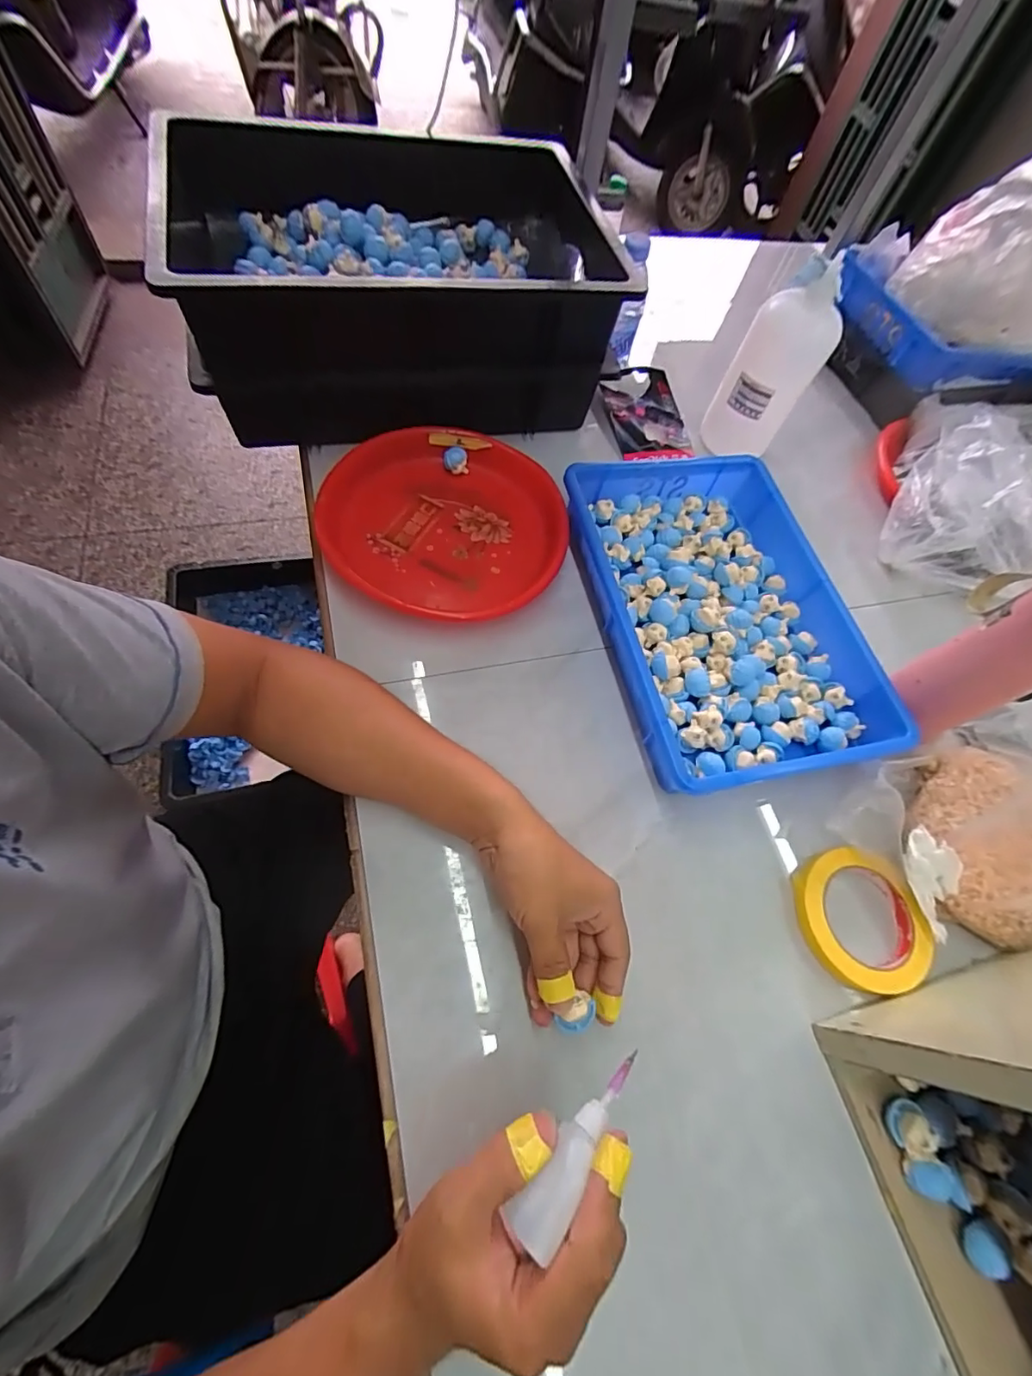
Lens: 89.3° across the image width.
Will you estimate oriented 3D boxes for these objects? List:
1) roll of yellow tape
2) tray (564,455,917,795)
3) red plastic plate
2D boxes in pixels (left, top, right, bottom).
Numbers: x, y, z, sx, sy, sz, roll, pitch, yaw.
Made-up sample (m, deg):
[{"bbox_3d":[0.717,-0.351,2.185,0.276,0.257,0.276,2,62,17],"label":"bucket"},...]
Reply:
[{"bbox_3d":[0.288,0.194,0.439,0.100,0.016,0.111,-11,65,-14],"label":"roll of yellow tape"},{"bbox_3d":[0.208,-0.085,0.536,0.247,0.049,0.365,-8,65,-13],"label":"tray"},{"bbox_3d":[-0.075,-0.174,0.562,0.248,0.051,0.243,4,63,-7],"label":"red plastic plate"}]

